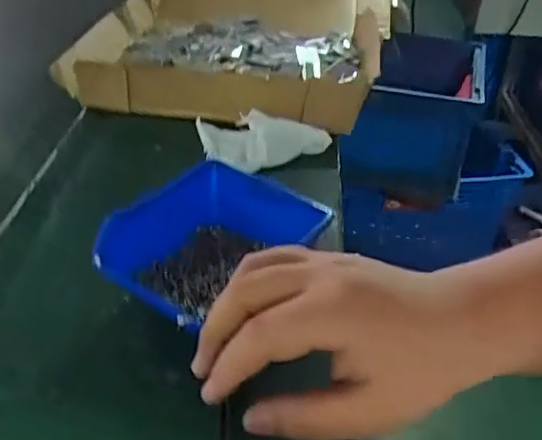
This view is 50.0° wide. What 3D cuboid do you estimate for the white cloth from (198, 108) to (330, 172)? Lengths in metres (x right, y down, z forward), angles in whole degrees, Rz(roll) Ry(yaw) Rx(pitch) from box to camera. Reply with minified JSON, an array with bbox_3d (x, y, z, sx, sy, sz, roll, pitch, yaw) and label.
[{"bbox_3d":[-0.010,-0.082,0.584,0.134,0.031,0.071,2,37,2],"label":"white cloth"}]

